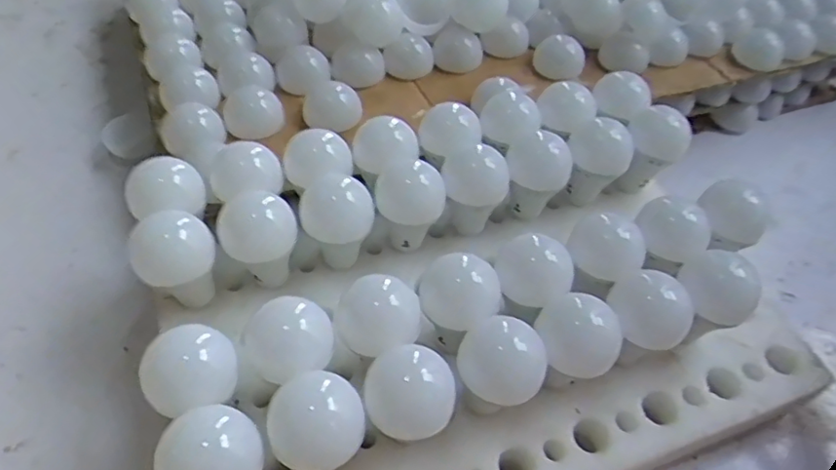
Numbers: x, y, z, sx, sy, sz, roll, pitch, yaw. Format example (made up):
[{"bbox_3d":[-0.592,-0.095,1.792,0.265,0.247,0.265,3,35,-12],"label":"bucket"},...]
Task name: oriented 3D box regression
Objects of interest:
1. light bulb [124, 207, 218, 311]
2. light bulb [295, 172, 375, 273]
[{"bbox_3d":[-0.207,0.030,0.519,0.066,0.085,0.063,4,49,-5],"label":"light bulb"},{"bbox_3d":[-0.075,-0.006,0.560,0.067,0.084,0.067,-1,50,-9],"label":"light bulb"}]

